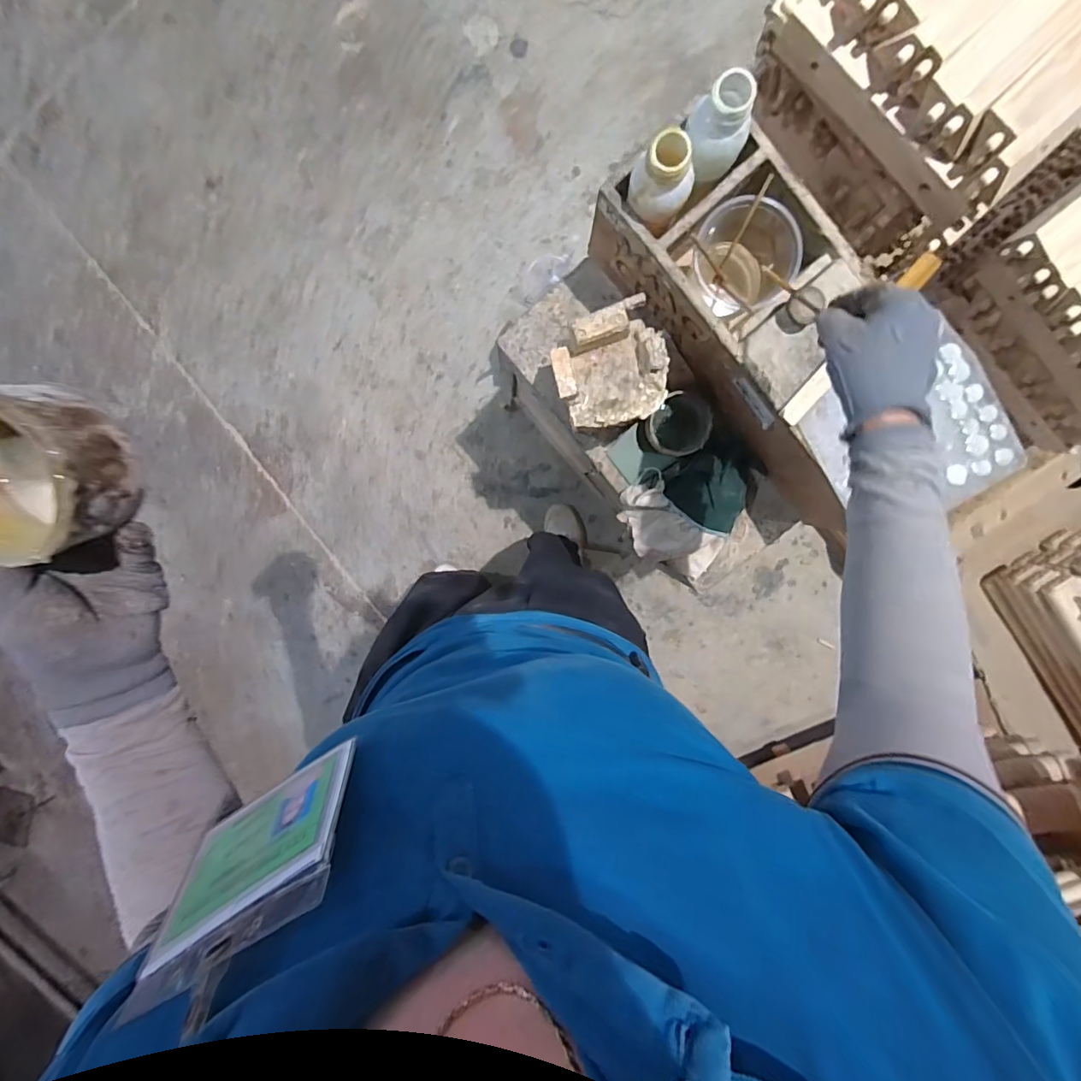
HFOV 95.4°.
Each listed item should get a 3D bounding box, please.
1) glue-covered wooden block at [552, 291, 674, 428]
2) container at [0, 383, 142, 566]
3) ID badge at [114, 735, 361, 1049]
[{"bbox_3d":[0.081,-0.201,0.572,0.127,0.044,0.128,-12,100,6],"label":"glue-covered wooden block"},{"bbox_3d":[-0.261,-0.032,0.247,0.093,0.060,0.080,-1,96,4],"label":"container"},{"bbox_3d":[-0.129,0.148,0.218,0.099,0.094,0.004,-34,117,7],"label":"ID badge"}]

